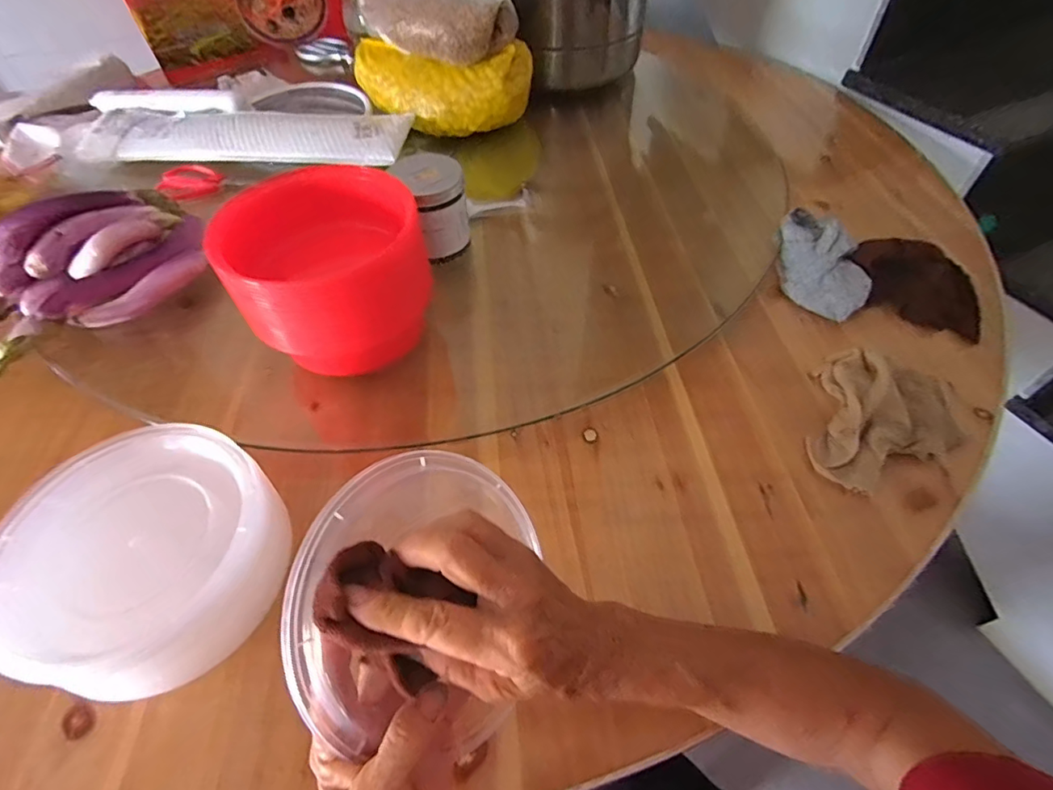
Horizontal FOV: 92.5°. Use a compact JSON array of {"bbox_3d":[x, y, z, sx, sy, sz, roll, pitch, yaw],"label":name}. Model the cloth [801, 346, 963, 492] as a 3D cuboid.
[{"bbox_3d":[0.325,0.023,0.448,0.119,0.029,0.147,17,55,14],"label":"cloth"}]

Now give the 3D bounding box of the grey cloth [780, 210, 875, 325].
[{"bbox_3d":[0.329,-0.161,0.578,0.068,0.063,0.170,-3,52,-1],"label":"grey cloth"}]

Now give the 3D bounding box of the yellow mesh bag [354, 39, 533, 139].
[{"bbox_3d":[-0.127,-0.458,0.747,0.264,0.086,0.106,5,55,3],"label":"yellow mesh bag"}]

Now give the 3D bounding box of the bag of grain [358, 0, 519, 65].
[{"bbox_3d":[-0.145,-0.524,0.698,0.258,0.069,0.094,25,57,20],"label":"bag of grain"}]

